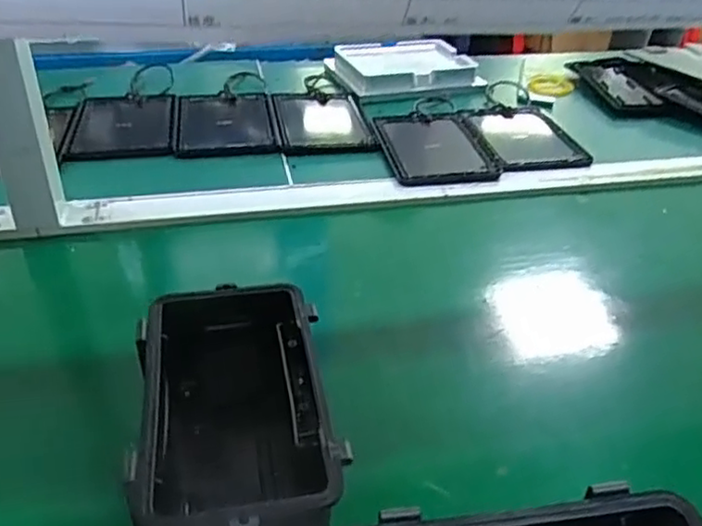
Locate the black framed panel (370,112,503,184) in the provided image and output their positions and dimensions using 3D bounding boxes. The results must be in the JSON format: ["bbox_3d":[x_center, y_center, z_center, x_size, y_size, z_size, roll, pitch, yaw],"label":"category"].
[{"bbox_3d":[0.095,-0.139,0.784,0.118,0.011,0.167,-7,37,-12],"label":"black framed panel"}]

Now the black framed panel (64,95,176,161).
[{"bbox_3d":[-0.272,-0.167,0.802,0.114,0.008,0.184,-6,37,-10],"label":"black framed panel"}]

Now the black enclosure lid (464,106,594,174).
[{"bbox_3d":[0.210,-0.158,0.815,0.119,0.009,0.164,-5,37,-10],"label":"black enclosure lid"}]

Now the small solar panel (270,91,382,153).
[{"bbox_3d":[-0.036,-0.177,0.836,0.114,0.017,0.172,-4,37,-8],"label":"small solar panel"}]

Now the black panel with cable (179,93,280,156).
[{"bbox_3d":[-0.155,-0.178,0.822,0.115,0.007,0.161,-5,37,-10],"label":"black panel with cable"}]

